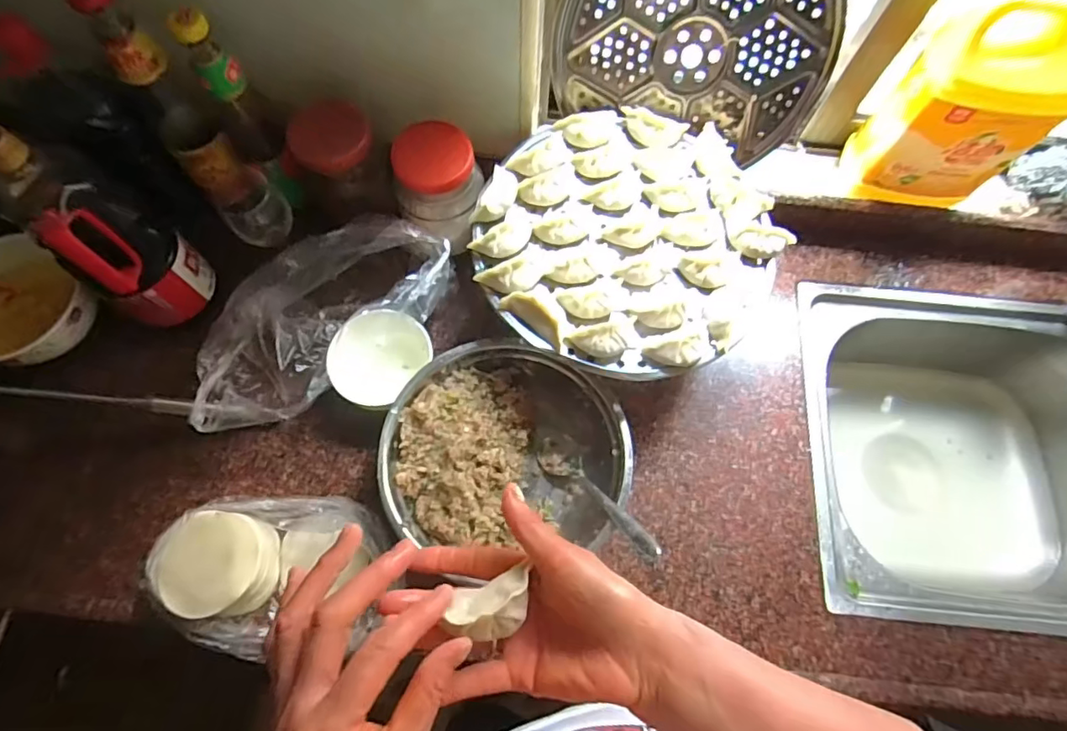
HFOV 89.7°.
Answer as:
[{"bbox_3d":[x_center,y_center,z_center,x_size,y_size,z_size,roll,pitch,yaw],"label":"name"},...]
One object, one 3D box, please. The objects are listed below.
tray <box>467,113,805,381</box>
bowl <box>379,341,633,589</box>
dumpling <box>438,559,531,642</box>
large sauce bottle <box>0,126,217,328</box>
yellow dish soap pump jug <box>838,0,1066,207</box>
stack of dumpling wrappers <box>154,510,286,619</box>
[{"bbox_3d":[0.099,-0.134,0.550,0.285,0.038,0.293,36,73,11],"label":"tray"},{"bbox_3d":[-0.031,0.091,0.559,0.232,0.072,0.224,1,70,-2],"label":"bowl"},{"bbox_3d":[-0.026,0.144,0.317,0.051,0.021,0.033,-17,71,-8],"label":"dumpling"},{"bbox_3d":[-0.416,-0.128,0.511,0.088,0.230,0.081,22,71,6],"label":"large sauce bottle"},{"bbox_3d":[0.458,-0.266,0.566,0.139,0.209,0.075,2,70,-1],"label":"yellow dish soap pump jug"},{"bbox_3d":[-0.293,0.190,0.517,0.101,0.061,0.089,-3,70,-3],"label":"stack of dumpling wrappers"}]

